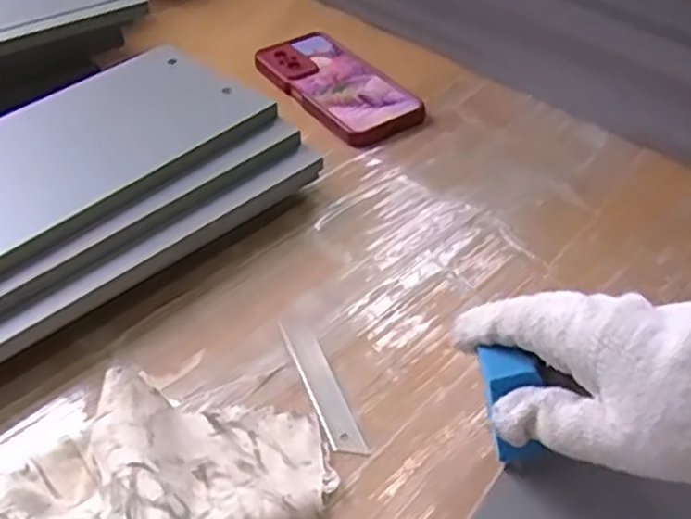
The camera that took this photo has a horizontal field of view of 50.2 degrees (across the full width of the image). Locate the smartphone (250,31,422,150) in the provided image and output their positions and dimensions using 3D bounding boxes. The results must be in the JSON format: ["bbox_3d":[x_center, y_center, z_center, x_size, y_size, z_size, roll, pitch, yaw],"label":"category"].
[{"bbox_3d":[-0.009,-0.156,0.660,0.084,0.017,0.164,-26,50,-26],"label":"smartphone"}]

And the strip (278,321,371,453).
[{"bbox_3d":[-0.014,0.071,0.429,0.019,0.004,0.100,-14,46,-16],"label":"strip"}]

